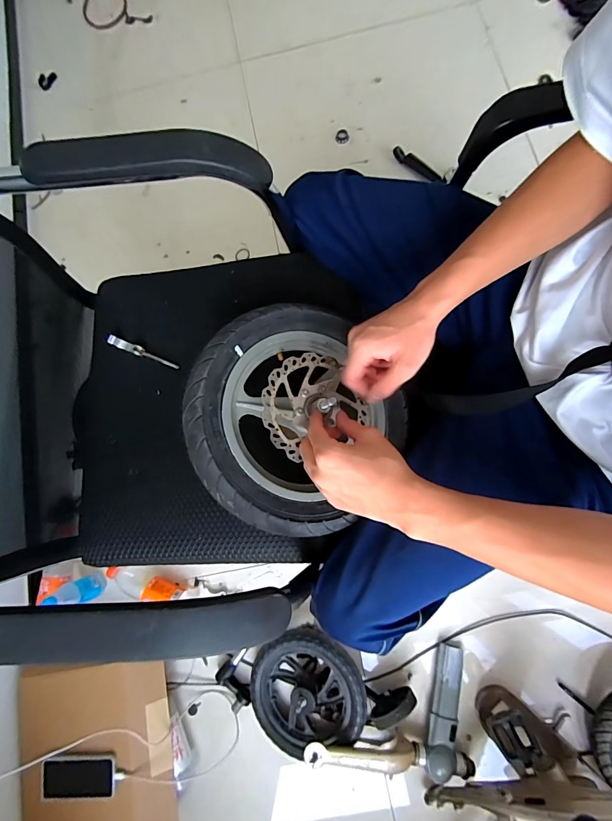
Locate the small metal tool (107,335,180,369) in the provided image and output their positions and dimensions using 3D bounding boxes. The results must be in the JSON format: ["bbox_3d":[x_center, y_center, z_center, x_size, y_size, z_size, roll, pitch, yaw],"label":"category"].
[{"bbox_3d":[-0.255,-0.092,0.577,0.119,0.014,0.015,21,81,9],"label":"small metal tool"}]

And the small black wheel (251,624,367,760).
[{"bbox_3d":[-0.002,0.627,0.836,0.260,0.076,0.239,-30,73,16],"label":"small black wheel"}]

